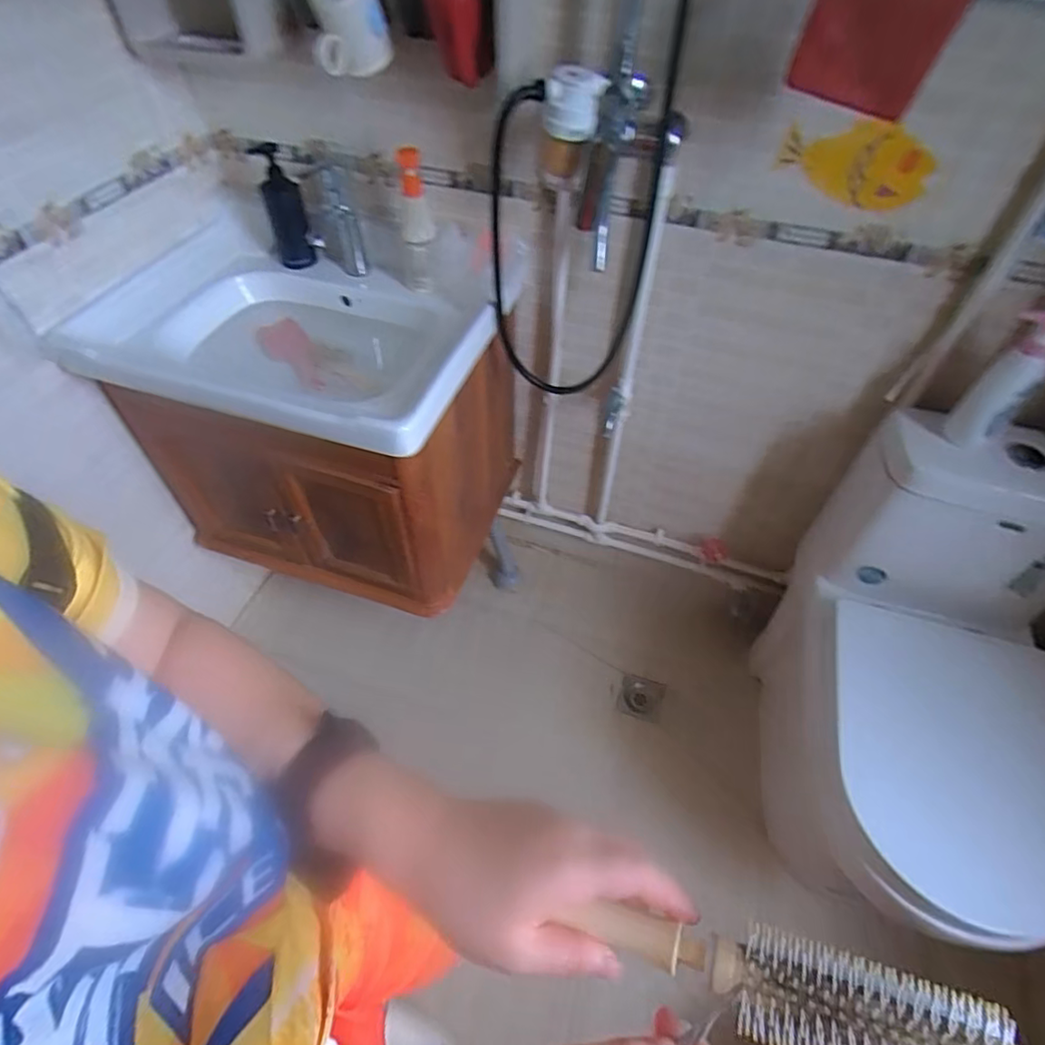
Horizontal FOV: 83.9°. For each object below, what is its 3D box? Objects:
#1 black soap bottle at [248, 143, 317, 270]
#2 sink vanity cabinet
[{"bbox_3d":[-0.402,-0.520,0.993,0.059,0.212,0.070,-15,53,-13],"label":"black soap bottle"},{"bbox_3d":[-0.348,-0.161,1.077,0.557,0.495,0.375,14,52,10],"label":"sink vanity cabinet"}]

